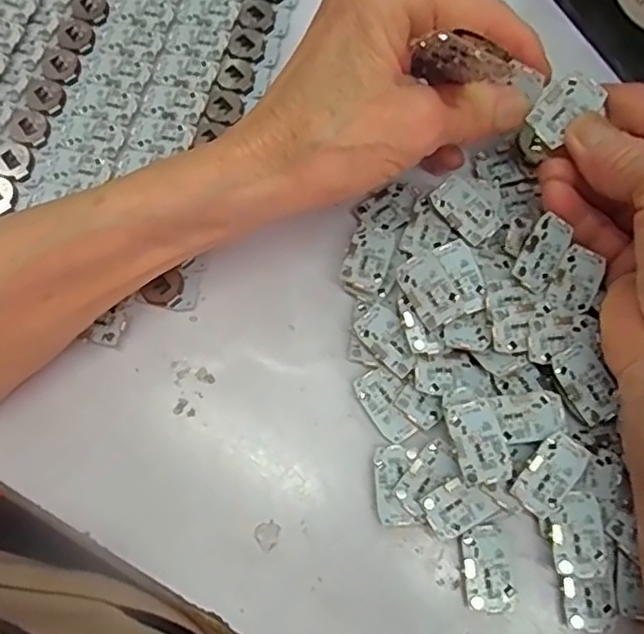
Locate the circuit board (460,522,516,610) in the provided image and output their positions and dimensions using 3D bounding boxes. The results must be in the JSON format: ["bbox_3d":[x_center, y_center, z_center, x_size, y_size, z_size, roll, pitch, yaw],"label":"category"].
[{"bbox_3d":[0.060,0.092,0.233,0.017,0.005,0.028,-8,73,0],"label":"circuit board"}]

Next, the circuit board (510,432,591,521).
[{"bbox_3d":[0.083,0.057,0.229,0.017,0.004,0.029,34,88,2],"label":"circuit board"}]

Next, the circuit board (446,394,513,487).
[{"bbox_3d":[0.057,0.045,0.231,0.018,0.004,0.029,-17,76,9],"label":"circuit board"}]

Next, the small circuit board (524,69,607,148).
[{"bbox_3d":[0.093,-0.080,0.242,0.029,0.004,0.018,-44,87,2],"label":"small circuit board"}]

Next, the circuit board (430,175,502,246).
[{"bbox_3d":[0.060,-0.045,0.262,0.020,0.004,0.029,-41,87,-13],"label":"circuit board"}]

